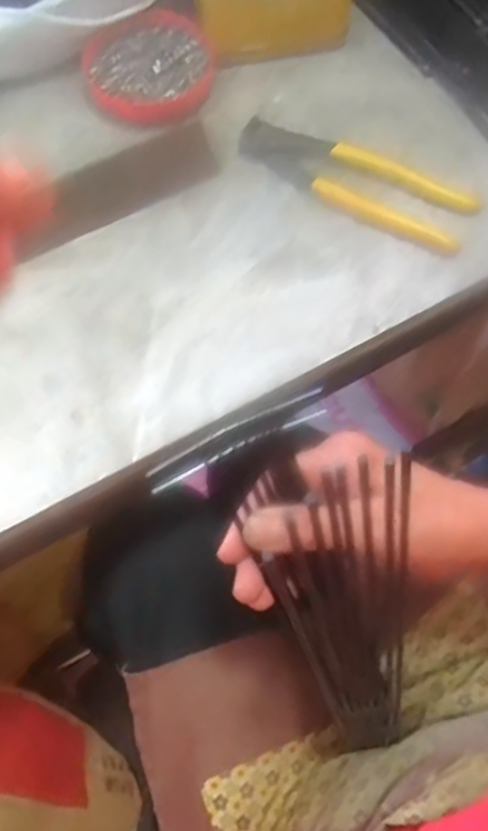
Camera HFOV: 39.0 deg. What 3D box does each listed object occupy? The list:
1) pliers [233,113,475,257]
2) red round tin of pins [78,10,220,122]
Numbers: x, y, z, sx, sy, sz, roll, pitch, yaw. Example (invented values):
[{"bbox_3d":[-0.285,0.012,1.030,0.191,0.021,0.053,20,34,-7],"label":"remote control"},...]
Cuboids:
[{"bbox_3d":[0.072,-0.159,0.462,0.163,0.010,0.049,26,71,8],"label":"pliers"},{"bbox_3d":[-0.067,-0.248,0.491,0.089,0.013,0.095,1,69,-1],"label":"red round tin of pins"}]

